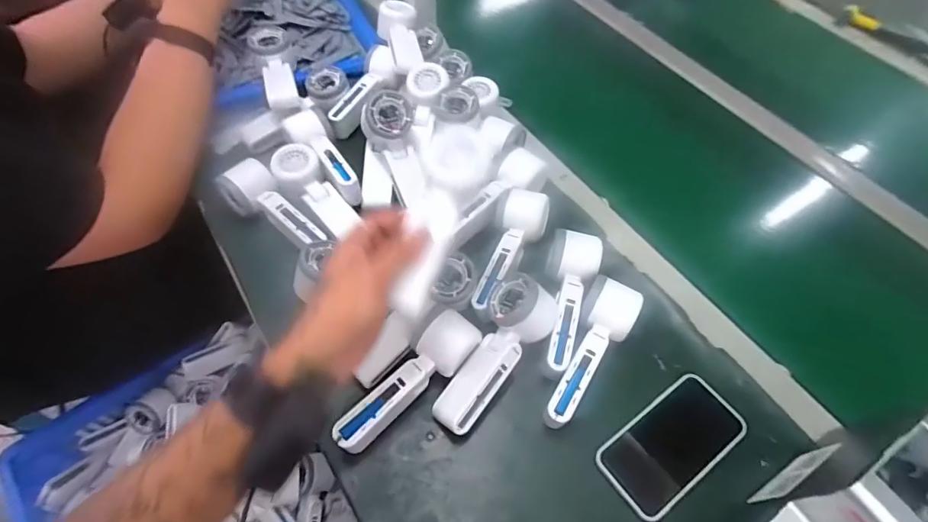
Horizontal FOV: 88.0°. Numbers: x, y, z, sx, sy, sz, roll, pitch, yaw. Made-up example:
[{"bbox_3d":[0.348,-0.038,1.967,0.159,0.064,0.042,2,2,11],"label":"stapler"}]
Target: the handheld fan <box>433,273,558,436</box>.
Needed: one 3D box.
[{"bbox_3d":[0.030,0.089,0.474,0.067,0.046,0.167,31,73,16],"label":"handheld fan"}]

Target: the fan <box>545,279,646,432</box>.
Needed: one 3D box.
[{"bbox_3d":[0.126,0.094,0.489,0.058,0.052,0.158,28,60,15],"label":"fan"}]

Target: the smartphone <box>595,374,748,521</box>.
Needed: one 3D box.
[{"bbox_3d":[0.203,0.177,0.468,0.147,0.009,0.077,-32,64,-21],"label":"smartphone"}]

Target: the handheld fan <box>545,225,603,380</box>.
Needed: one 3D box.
[{"bbox_3d":[0.108,0.045,0.513,0.053,0.050,0.158,15,57,7],"label":"handheld fan"}]

